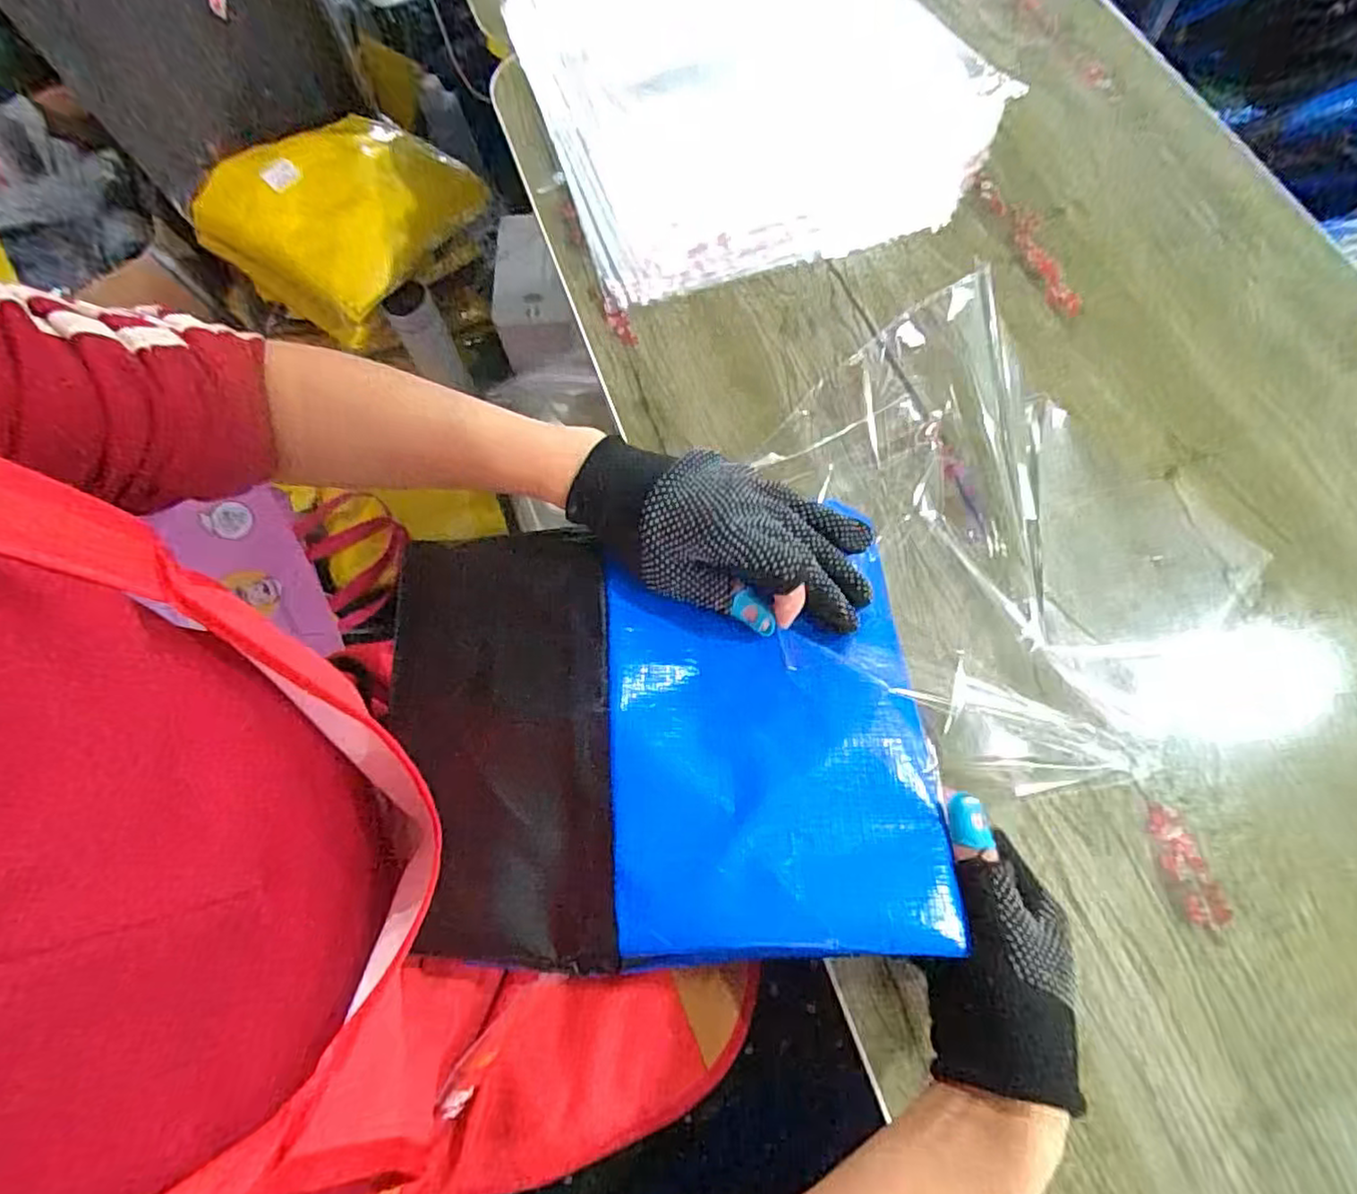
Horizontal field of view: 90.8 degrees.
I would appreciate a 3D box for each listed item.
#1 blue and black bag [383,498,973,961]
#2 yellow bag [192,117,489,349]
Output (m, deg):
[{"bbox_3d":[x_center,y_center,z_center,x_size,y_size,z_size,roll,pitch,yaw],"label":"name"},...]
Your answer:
[{"bbox_3d":[-0.014,0.068,0.351,0.272,0.032,0.221,-2,70,0],"label":"blue and black bag"},{"bbox_3d":[-0.413,-0.495,0.826,0.217,0.106,0.287,30,76,12],"label":"yellow bag"}]

